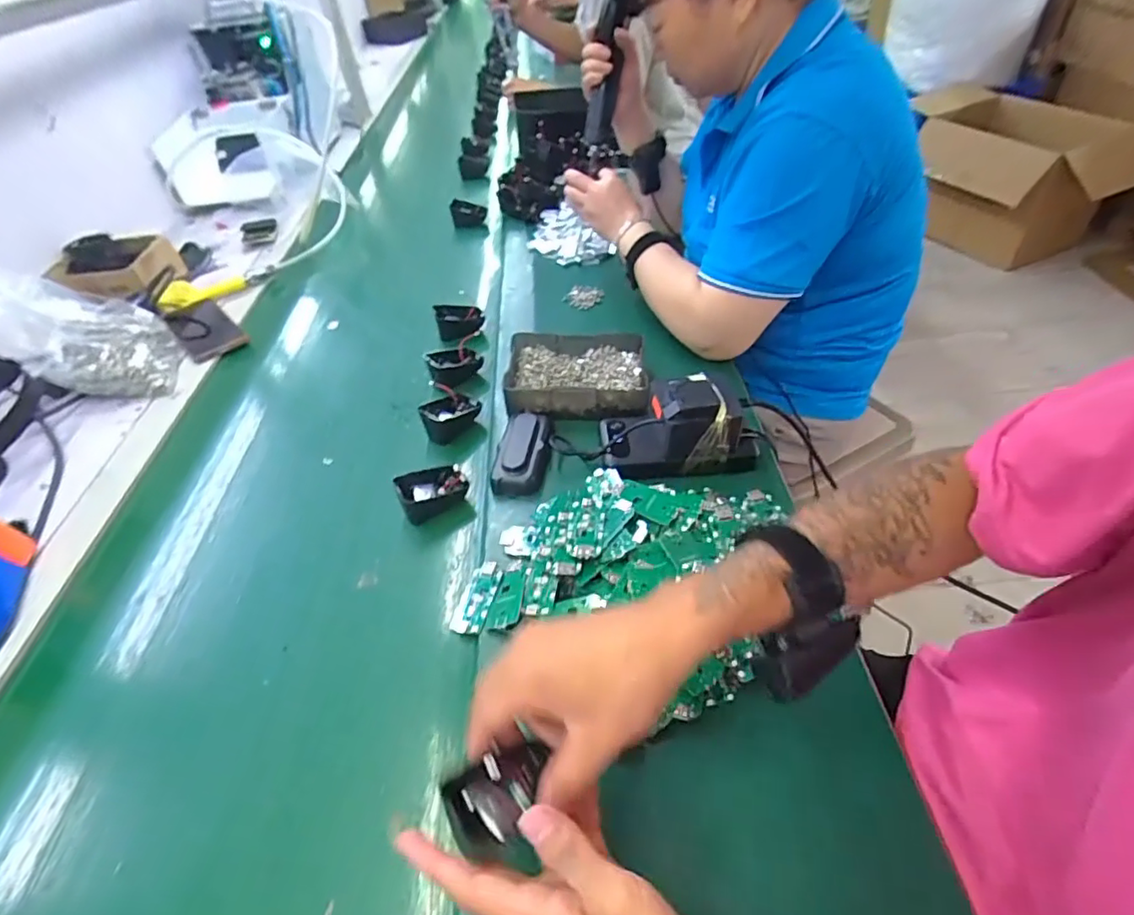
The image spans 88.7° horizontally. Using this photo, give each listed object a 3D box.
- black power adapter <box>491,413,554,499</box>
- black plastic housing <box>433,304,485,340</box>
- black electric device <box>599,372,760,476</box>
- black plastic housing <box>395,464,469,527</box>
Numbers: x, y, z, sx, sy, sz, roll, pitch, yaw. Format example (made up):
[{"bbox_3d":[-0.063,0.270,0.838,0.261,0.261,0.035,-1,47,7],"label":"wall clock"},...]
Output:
[{"bbox_3d":[-0.045,-0.008,0.605,0.056,0.024,0.110,-1,45,7],"label":"black power adapter"},{"bbox_3d":[-0.148,-0.191,0.800,0.063,0.027,0.051,-14,45,-6],"label":"black plastic housing"},{"bbox_3d":[0.109,-0.033,0.576,0.154,0.079,0.081,-2,45,6],"label":"black electric device"},{"bbox_3d":[-0.133,0.033,0.576,0.065,0.031,0.045,-24,46,-16],"label":"black plastic housing"}]

